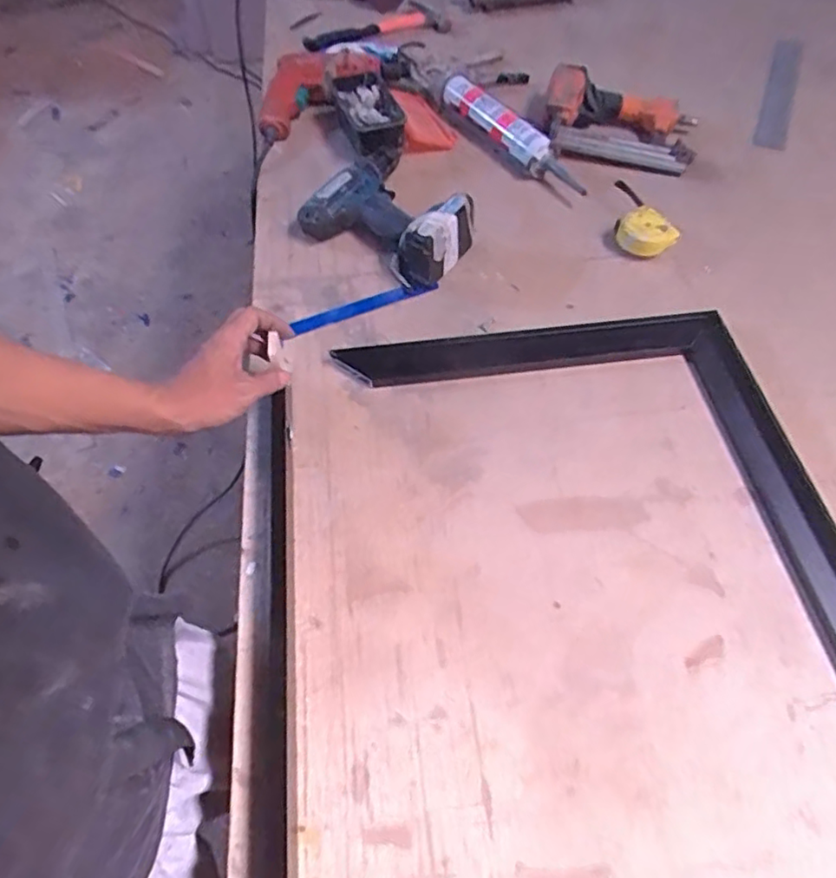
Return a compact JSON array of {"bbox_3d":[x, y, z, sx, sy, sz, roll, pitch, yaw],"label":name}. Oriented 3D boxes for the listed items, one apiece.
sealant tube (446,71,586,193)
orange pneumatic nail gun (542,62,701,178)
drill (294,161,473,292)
[{"bbox_3d":[0.135,-0.454,0.912,0.055,0.057,0.301,-35,64,-20],"label":"sealant tube"},{"bbox_3d":[0.300,-0.472,0.926,0.232,0.069,0.176,16,59,10],"label":"orange pneumatic nail gun"},{"bbox_3d":[-0.040,-0.285,0.803,0.214,0.085,0.145,38,65,22],"label":"drill"}]

